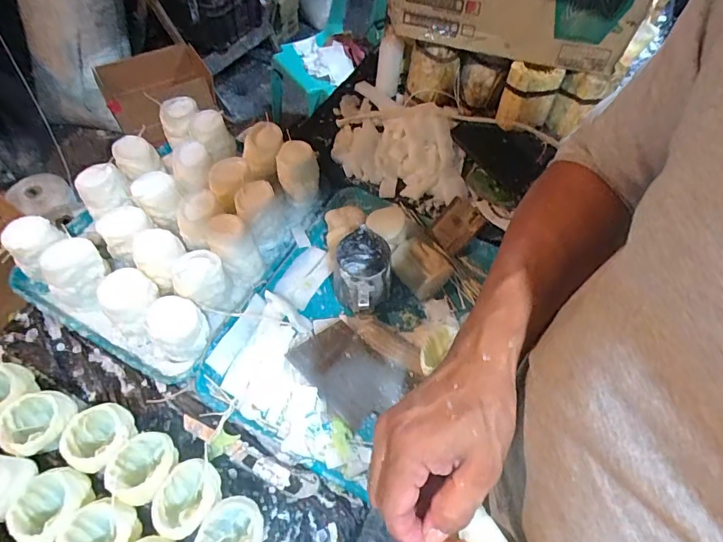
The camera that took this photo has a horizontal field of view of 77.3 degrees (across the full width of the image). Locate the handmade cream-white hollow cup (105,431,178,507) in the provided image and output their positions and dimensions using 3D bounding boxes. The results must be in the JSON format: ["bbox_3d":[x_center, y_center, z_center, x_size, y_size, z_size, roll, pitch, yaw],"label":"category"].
[{"bbox_3d":[-0.260,0.242,0.553,0.069,0.060,0.079,33,61,18],"label":"handmade cream-white hollow cup"}]

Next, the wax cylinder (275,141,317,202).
[{"bbox_3d":[-0.108,-0.168,0.770,0.067,0.083,0.066,-7,57,-7],"label":"wax cylinder"}]

